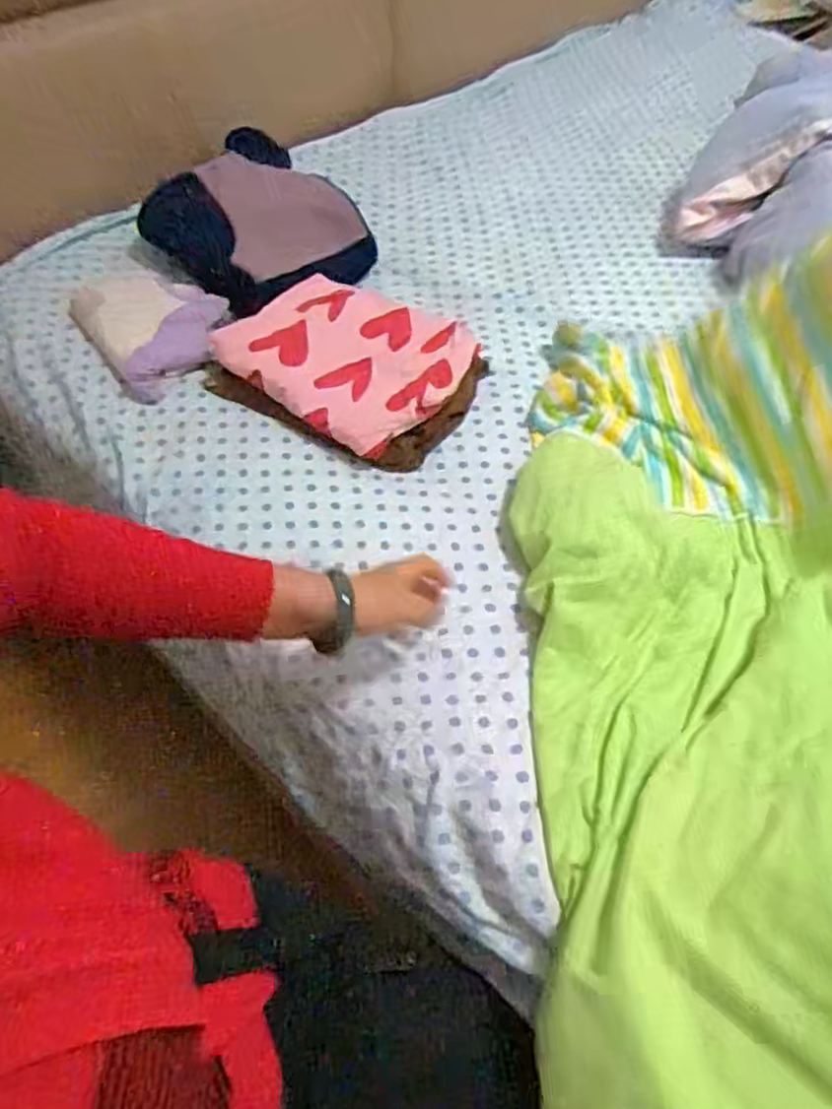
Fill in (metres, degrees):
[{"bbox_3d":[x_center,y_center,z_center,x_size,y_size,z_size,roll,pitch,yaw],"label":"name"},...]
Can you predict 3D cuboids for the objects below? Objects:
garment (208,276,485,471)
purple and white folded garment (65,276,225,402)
[{"bbox_3d":[-0.077,-0.233,0.876,0.282,0.056,0.216,26,59,18],"label":"garment"},{"bbox_3d":[-0.327,-0.298,0.914,0.162,0.032,0.240,-32,61,-21],"label":"purple and white folded garment"}]

